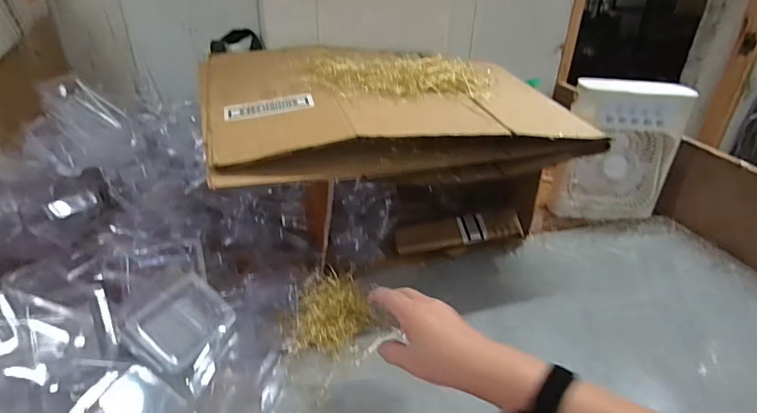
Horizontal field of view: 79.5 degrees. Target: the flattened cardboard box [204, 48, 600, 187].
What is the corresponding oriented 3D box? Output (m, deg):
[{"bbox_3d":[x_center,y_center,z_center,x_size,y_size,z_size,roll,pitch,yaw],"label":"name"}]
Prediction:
[{"bbox_3d":[0.015,-0.160,0.687,0.521,0.089,0.348,-8,32,-17],"label":"flattened cardboard box"}]

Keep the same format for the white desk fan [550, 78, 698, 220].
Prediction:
[{"bbox_3d":[0.459,-0.108,0.870,0.202,0.243,0.079,2,30,-1],"label":"white desk fan"}]

